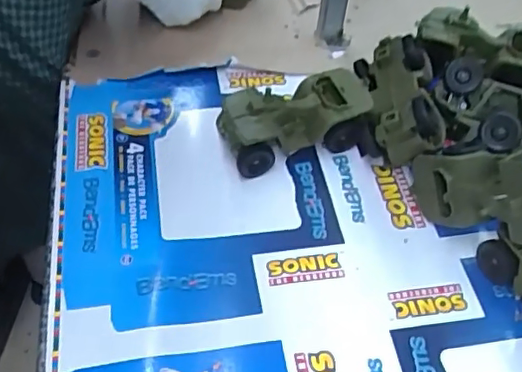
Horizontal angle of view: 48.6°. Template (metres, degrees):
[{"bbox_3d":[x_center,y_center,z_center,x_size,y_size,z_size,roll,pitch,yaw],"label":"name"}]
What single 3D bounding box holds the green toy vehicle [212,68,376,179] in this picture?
[{"bbox_3d":[0.040,-0.074,0.685,0.179,0.079,0.086,-16,54,-16],"label":"green toy vehicle"}]

